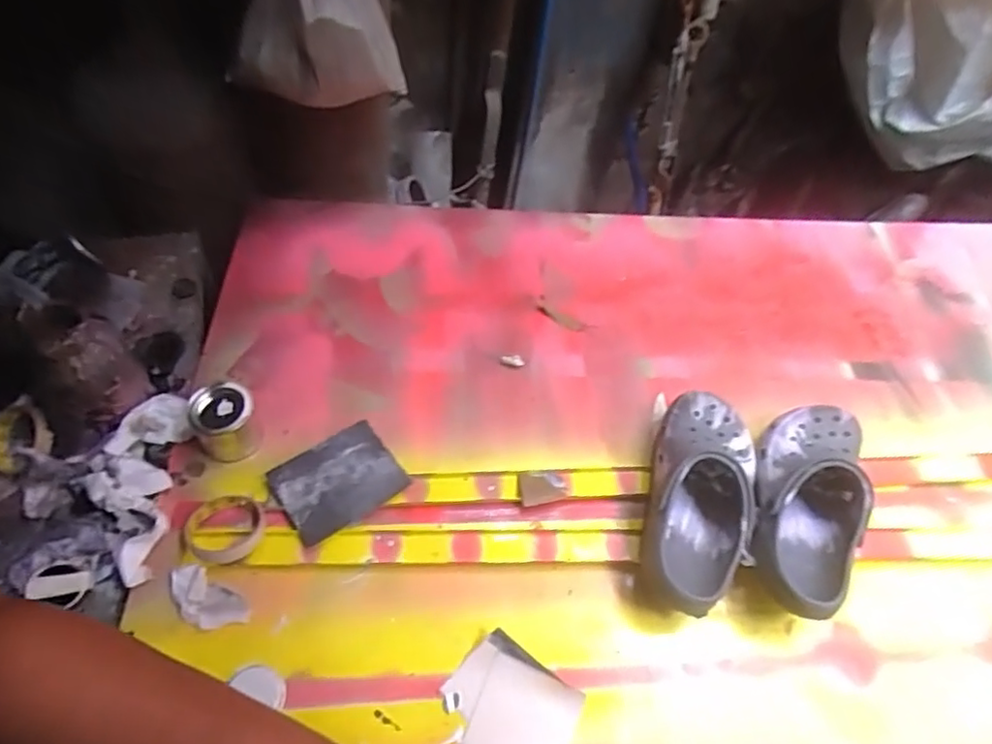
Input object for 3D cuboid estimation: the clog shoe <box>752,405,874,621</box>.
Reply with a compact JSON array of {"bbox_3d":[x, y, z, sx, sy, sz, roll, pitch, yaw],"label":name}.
[{"bbox_3d":[0.376,0.160,0.766,0.120,0.109,0.274,23,57,11],"label":"clog shoe"}]

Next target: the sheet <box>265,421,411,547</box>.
[{"bbox_3d":[-0.193,0.135,0.768,0.140,0.007,0.109,-30,69,-25],"label":"sheet"}]

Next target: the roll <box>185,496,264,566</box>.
[{"bbox_3d":[-0.308,0.177,0.705,0.080,0.023,0.080,1,56,-2],"label":"roll"}]

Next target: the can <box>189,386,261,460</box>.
[{"bbox_3d":[-0.332,0.065,0.772,0.074,0.075,0.070,2,56,-3],"label":"can"}]

